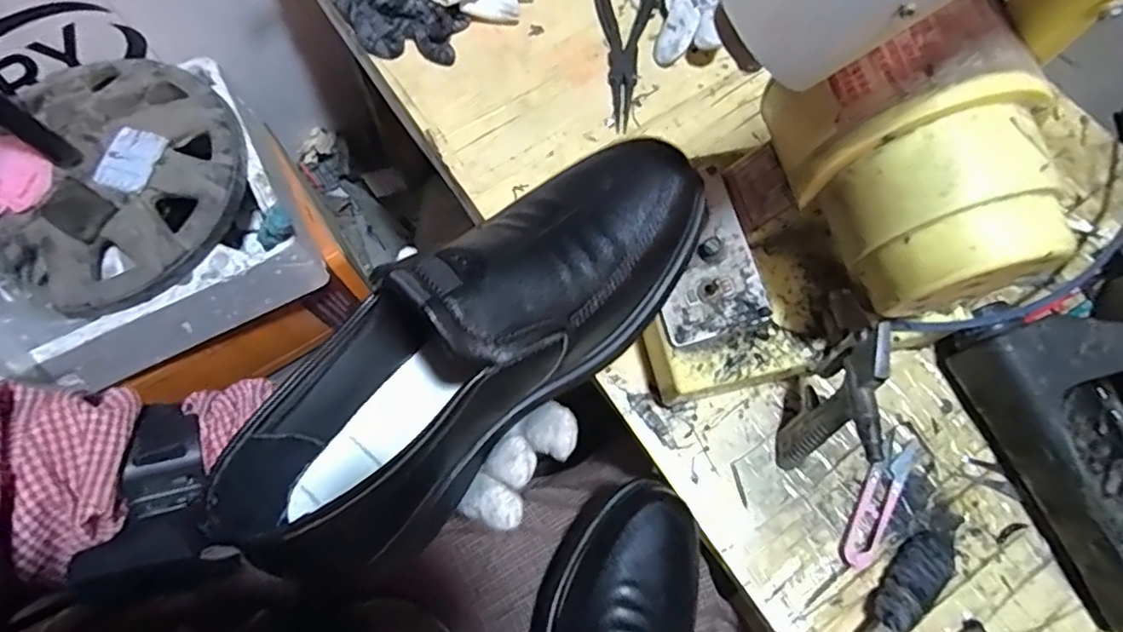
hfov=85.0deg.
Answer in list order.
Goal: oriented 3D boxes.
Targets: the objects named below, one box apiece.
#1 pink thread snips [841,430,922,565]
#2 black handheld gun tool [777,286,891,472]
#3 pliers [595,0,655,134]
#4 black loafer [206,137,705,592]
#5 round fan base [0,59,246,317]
[{"bbox_3d":[0.223,0.127,0.428,0.024,0.005,0.101,34,75,9],"label":"pink thread snips"},{"bbox_3d":[0.178,0.043,0.403,0.027,0.103,0.106,13,72,3],"label":"black handheld gun tool"},{"bbox_3d":[0.052,-0.251,0.542,0.056,0.012,0.198,7,72,1],"label":"pliers"},{"bbox_3d":[-0.033,0.005,0.272,0.238,0.088,0.083,-40,77,-8],"label":"black loafer"},{"bbox_3d":[-0.477,-0.154,0.630,0.290,0.044,0.264,0,72,-1],"label":"round fan base"}]

